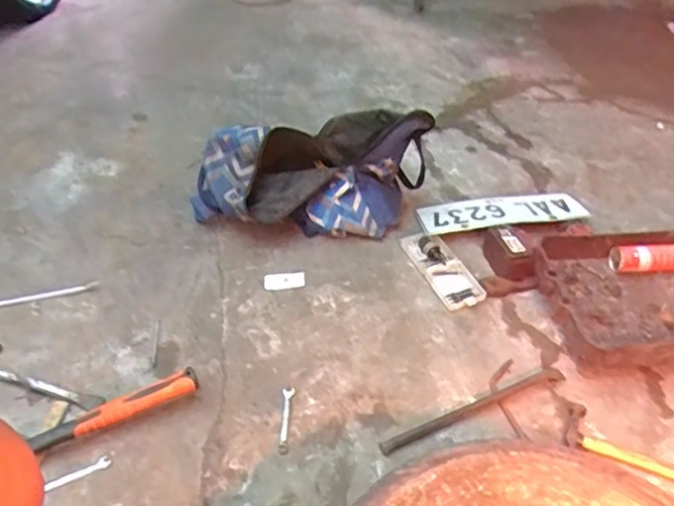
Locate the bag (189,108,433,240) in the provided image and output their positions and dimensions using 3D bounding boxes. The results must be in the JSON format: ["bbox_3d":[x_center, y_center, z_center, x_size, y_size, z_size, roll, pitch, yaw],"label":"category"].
[{"bbox_3d":[-0.070,-0.190,1.334,0.514,0.251,0.206,4,39,4],"label":"bag"}]

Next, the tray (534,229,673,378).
[{"bbox_3d":[0.600,0.093,1.123,0.420,0.105,0.318,-2,36,-2],"label":"tray"}]

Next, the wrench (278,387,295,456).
[{"bbox_3d":[-0.085,0.280,0.987,0.021,0.004,0.136,0,39,-1],"label":"wrench"}]

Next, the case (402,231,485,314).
[{"bbox_3d":[0.224,0.030,1.265,0.089,0.027,0.230,-16,42,-19],"label":"case"}]

